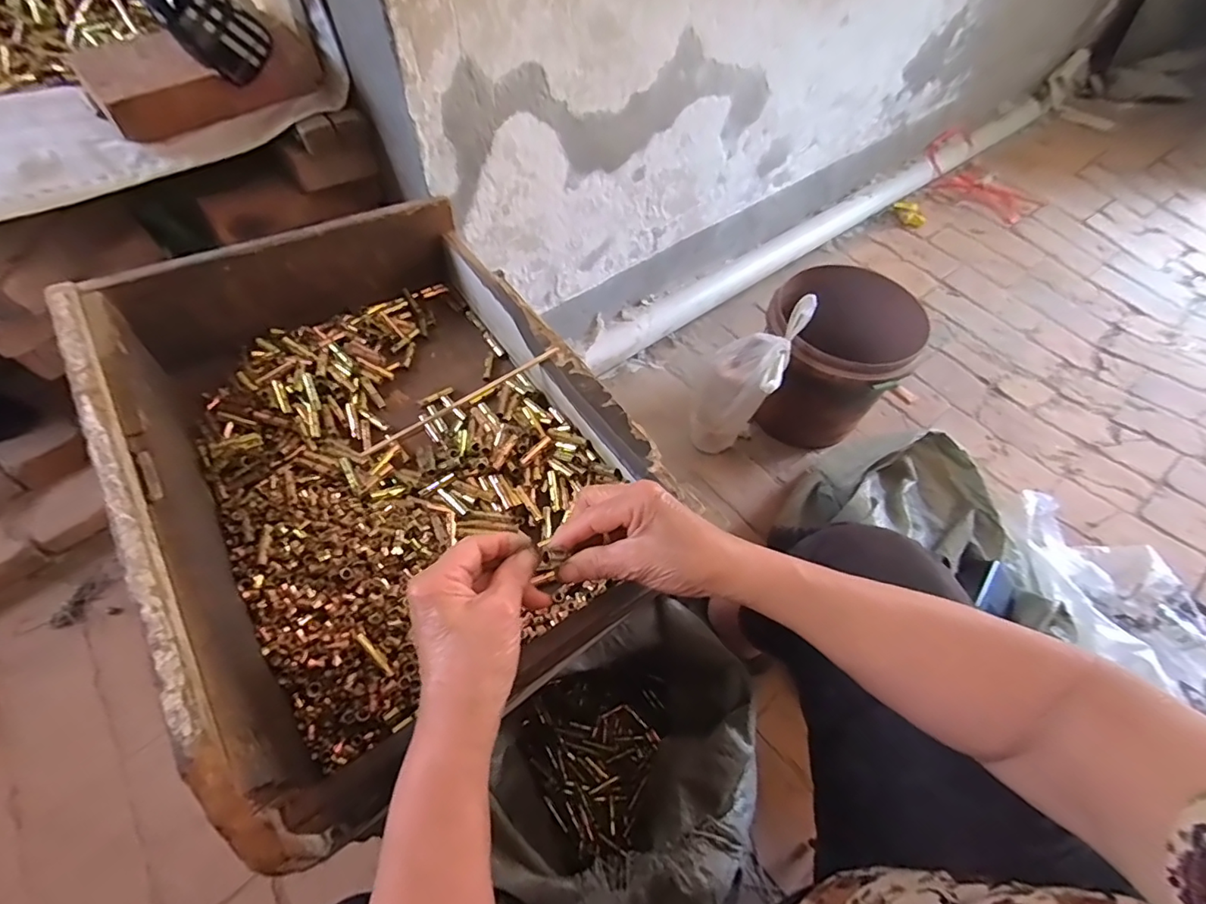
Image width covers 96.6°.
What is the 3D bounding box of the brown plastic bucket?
[{"bbox_3d":[0.429,-0.168,1.044,0.264,0.276,0.222,20,57,10],"label":"brown plastic bucket"}]

